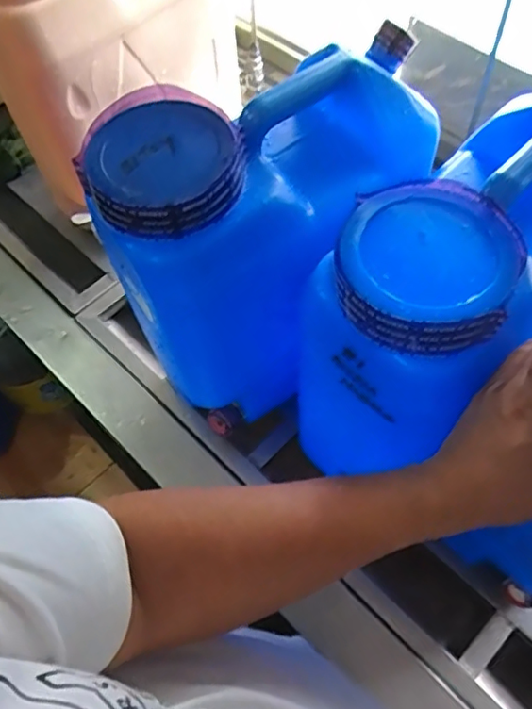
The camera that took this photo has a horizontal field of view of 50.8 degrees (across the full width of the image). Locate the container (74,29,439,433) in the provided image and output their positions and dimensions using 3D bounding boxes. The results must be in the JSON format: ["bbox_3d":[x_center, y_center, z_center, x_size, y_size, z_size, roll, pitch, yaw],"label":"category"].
[{"bbox_3d":[0.007,-0.113,0.609,0.309,0.373,0.163,-39,67,-15],"label":"container"}]

